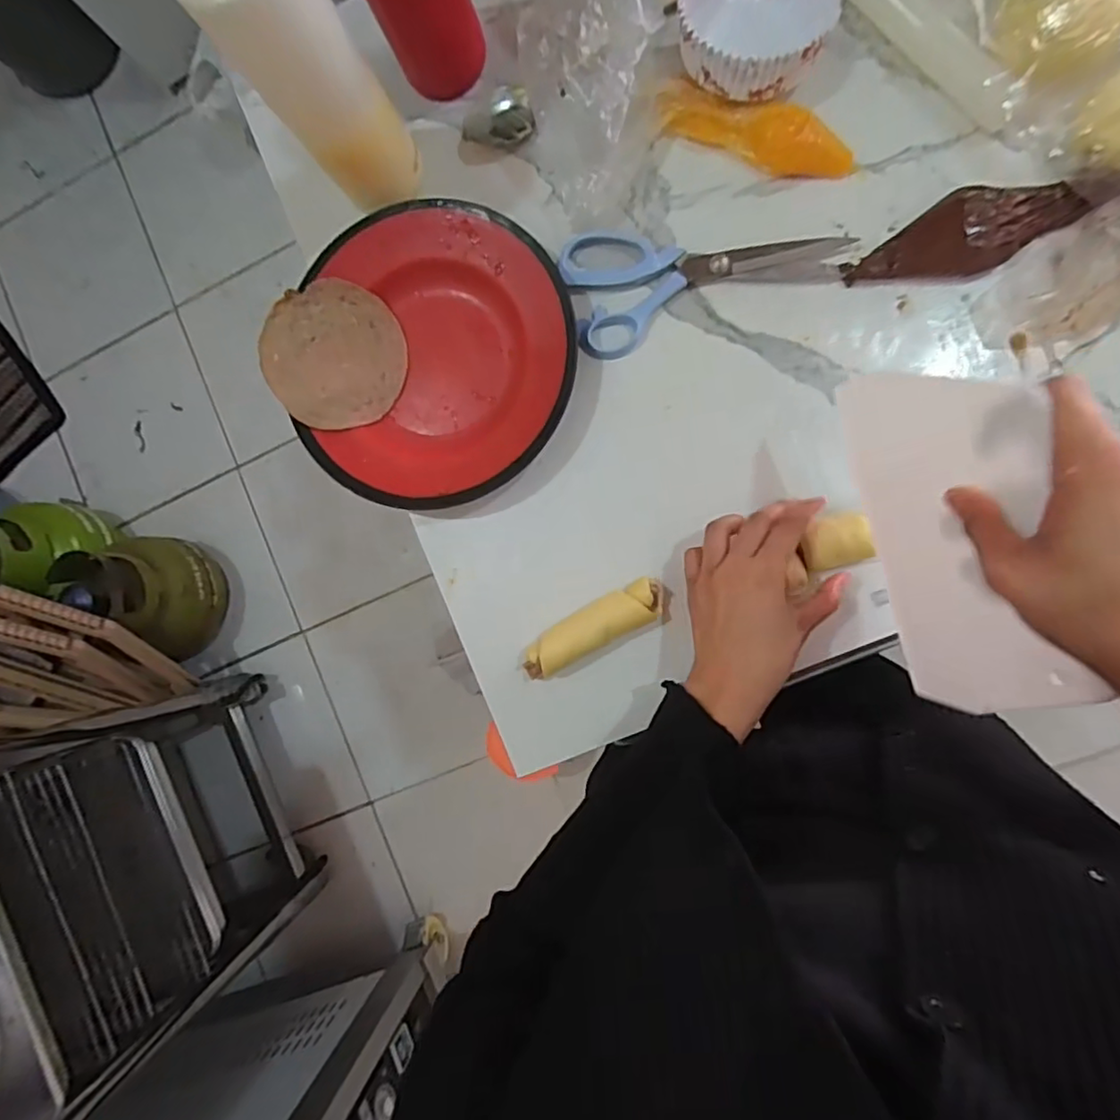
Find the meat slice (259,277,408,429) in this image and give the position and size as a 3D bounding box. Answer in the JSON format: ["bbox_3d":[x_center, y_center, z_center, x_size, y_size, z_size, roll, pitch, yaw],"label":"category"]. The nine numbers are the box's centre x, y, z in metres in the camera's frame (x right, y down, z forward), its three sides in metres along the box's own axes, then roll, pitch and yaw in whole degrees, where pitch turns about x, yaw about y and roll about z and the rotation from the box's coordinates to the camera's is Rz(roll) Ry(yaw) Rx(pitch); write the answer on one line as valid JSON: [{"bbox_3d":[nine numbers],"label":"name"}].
[{"bbox_3d":[-0.165,-0.151,0.455,0.098,0.006,0.102,0,92,-14],"label":"meat slice"}]

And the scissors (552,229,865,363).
[{"bbox_3d":[0.097,-0.206,0.429,0.184,0.017,0.091,-14,88,9],"label":"scissors"}]

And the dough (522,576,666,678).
[{"bbox_3d":[0.023,0.047,0.435,0.107,0.028,0.031,-29,86,8],"label":"dough"}]

